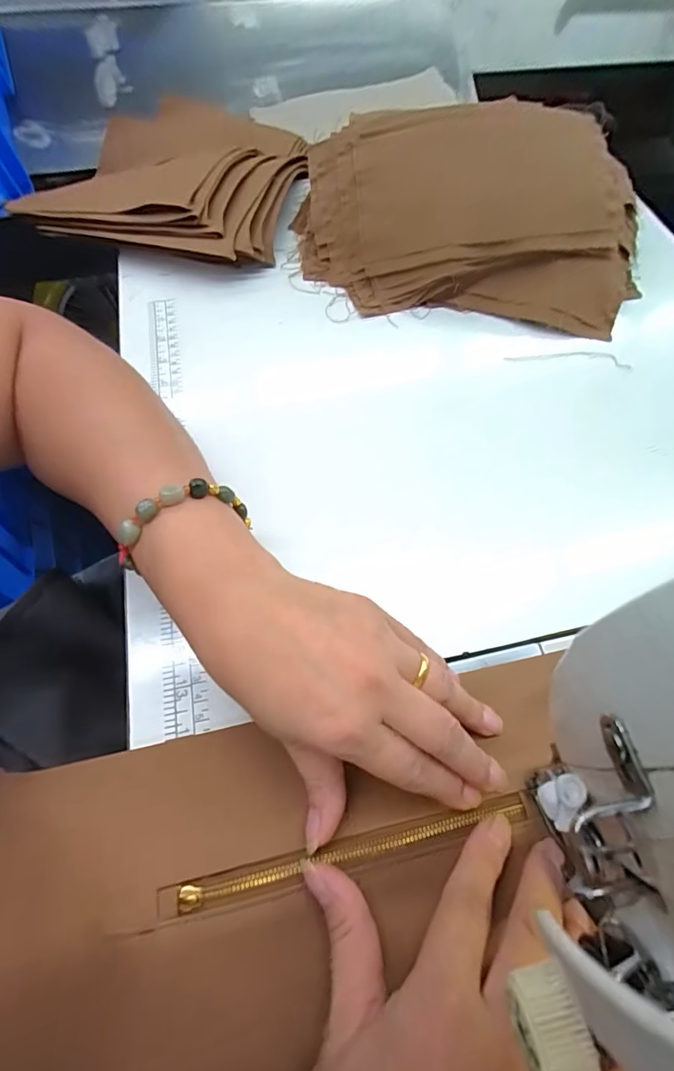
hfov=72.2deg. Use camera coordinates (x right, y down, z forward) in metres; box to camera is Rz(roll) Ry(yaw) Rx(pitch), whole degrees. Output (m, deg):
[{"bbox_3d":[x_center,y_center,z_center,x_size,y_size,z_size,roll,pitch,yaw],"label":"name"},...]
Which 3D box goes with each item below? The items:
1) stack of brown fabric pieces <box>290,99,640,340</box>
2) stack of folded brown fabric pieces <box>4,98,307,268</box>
[{"bbox_3d":[0.114,-0.277,0.402,0.307,0.096,0.171,6,62,2],"label":"stack of brown fabric pieces"},{"bbox_3d":[-0.163,-0.361,0.466,0.253,0.039,0.227,15,63,7],"label":"stack of folded brown fabric pieces"}]

